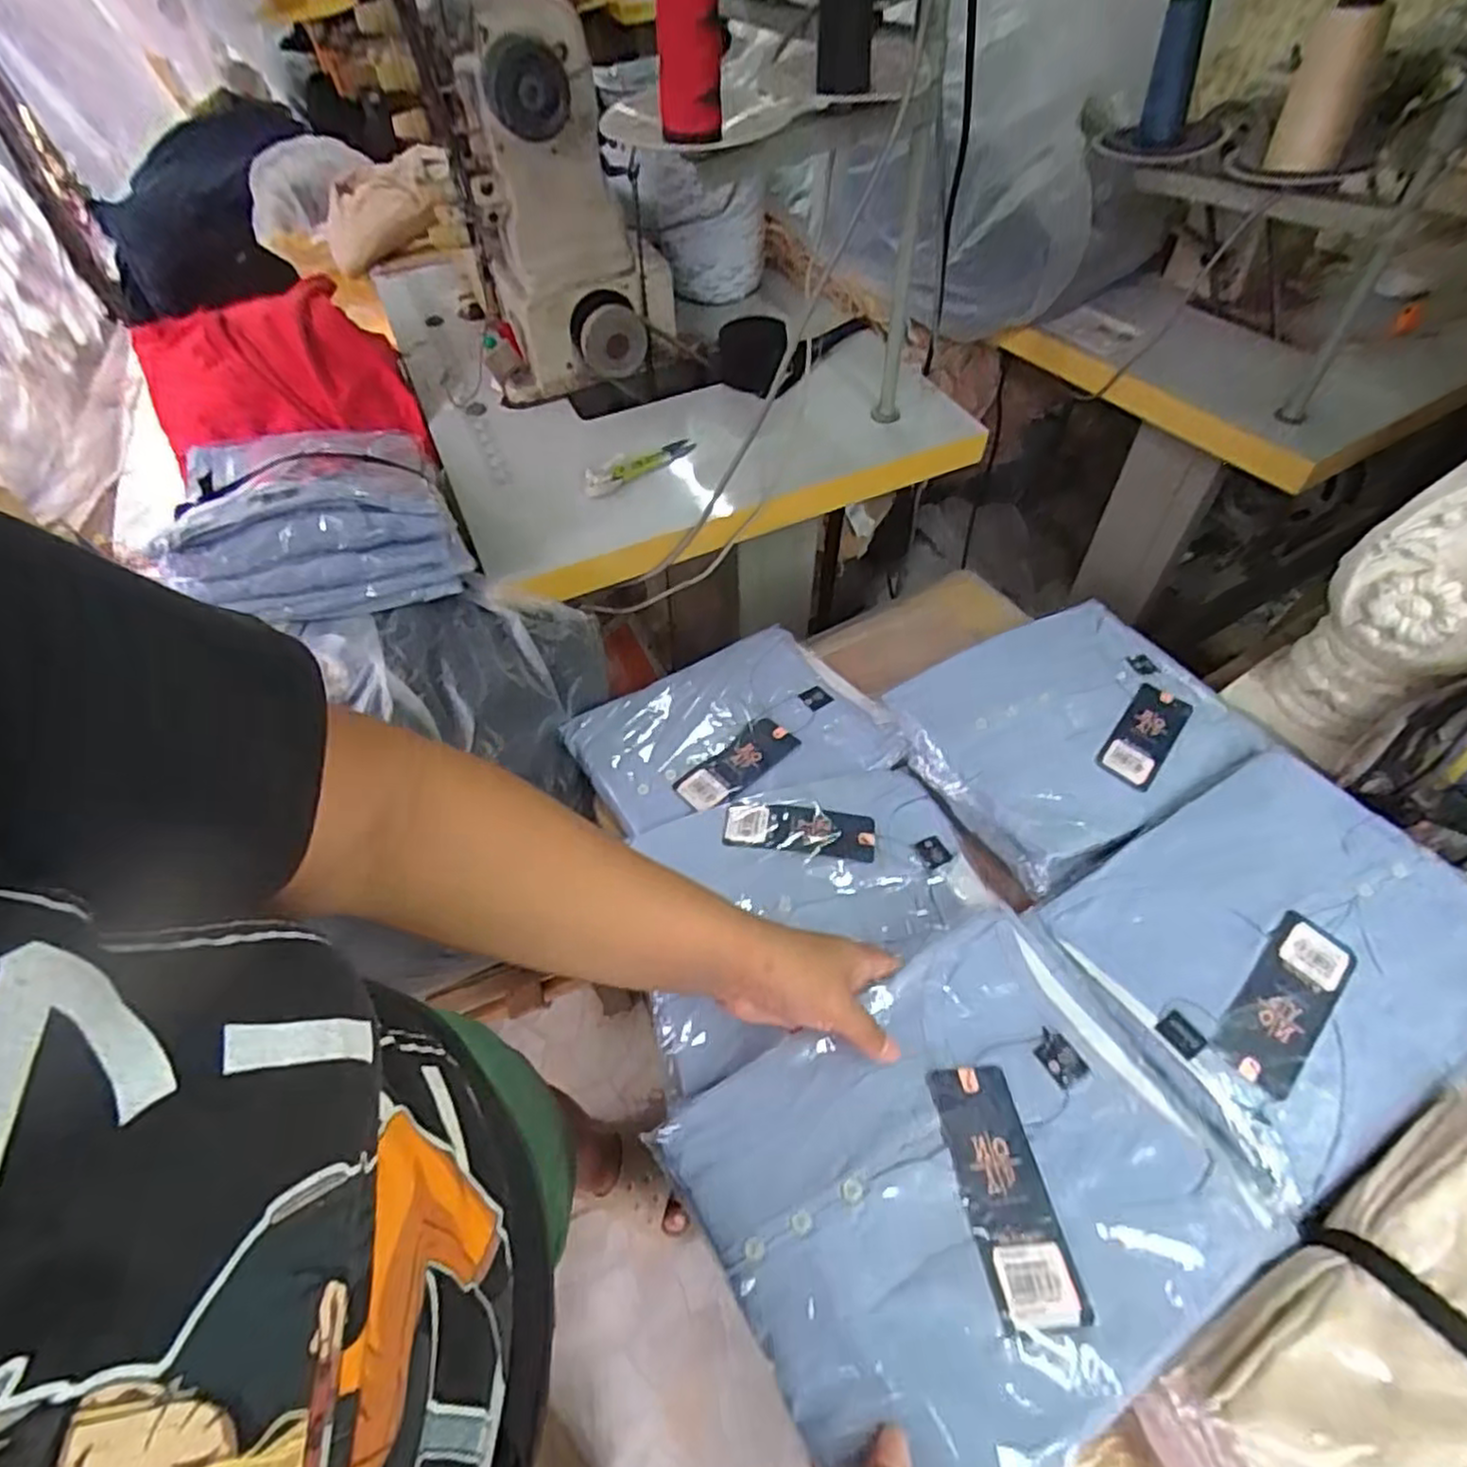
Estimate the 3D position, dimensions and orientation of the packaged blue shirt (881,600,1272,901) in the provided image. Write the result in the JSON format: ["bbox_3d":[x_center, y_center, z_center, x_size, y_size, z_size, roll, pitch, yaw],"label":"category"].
[{"bbox_3d":[0.293,-0.013,0.619,0.272,0.031,0.203,-24,58,-16],"label":"packaged blue shirt"}]

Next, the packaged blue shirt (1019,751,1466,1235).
[{"bbox_3d":[0.368,0.145,0.482,0.276,0.028,0.215,-23,58,-15],"label":"packaged blue shirt"}]

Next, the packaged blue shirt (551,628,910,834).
[{"bbox_3d":[-0.006,-0.001,0.655,0.251,0.028,0.190,-24,58,-16],"label":"packaged blue shirt"}]

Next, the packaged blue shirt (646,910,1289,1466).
[{"bbox_3d":[0.119,0.234,0.383,0.261,0.042,0.207,-28,59,-18],"label":"packaged blue shirt"}]

